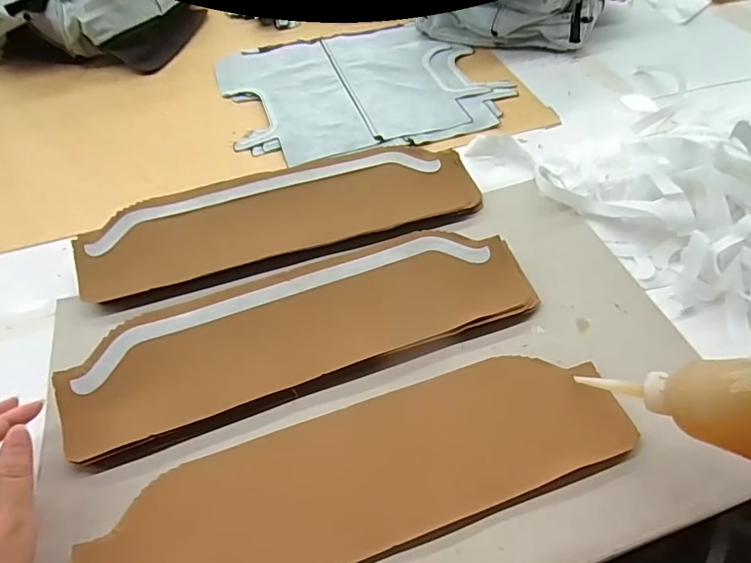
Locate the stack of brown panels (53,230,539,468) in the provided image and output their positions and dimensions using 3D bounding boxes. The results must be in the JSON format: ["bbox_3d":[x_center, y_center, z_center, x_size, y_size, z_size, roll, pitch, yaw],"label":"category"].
[{"bbox_3d":[-0.062,0.036,0.426,0.409,0.029,0.117,-18,54,-11],"label":"stack of brown panels"}]

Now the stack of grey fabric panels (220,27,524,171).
[{"bbox_3d":[-0.020,-0.285,0.675,0.377,0.011,0.301,-16,54,-10],"label":"stack of grey fabric panels"}]

